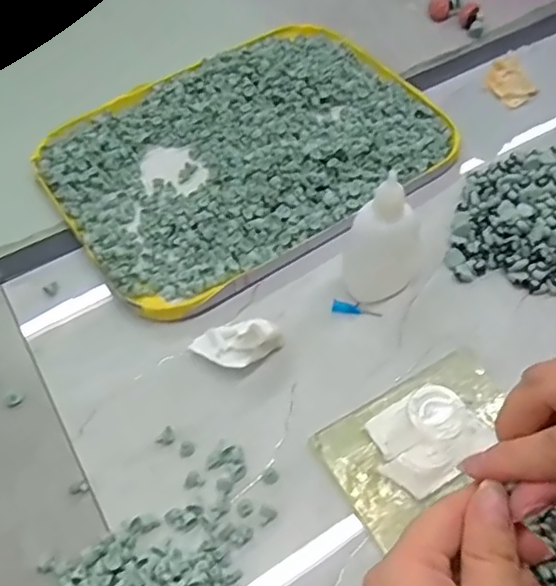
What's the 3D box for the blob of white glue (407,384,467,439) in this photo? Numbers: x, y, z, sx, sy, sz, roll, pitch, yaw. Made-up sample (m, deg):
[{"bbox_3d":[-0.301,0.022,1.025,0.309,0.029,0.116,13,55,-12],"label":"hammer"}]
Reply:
[{"bbox_3d":[0.075,0.056,0.284,0.026,0.004,0.026,-35,61,-20],"label":"blob of white glue"}]

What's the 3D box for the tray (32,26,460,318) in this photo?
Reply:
[{"bbox_3d":[-0.023,-0.109,0.437,0.269,0.025,0.201,-31,60,-18],"label":"tray"}]

